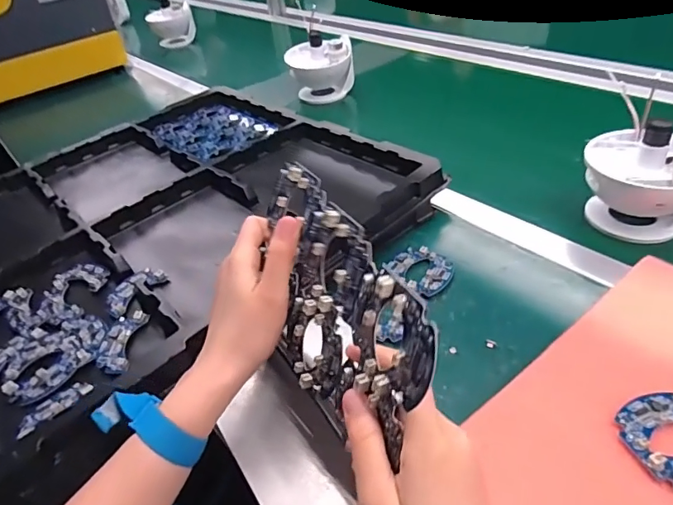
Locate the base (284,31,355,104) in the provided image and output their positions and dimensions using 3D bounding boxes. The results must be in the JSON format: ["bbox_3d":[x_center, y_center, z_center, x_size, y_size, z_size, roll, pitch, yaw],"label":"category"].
[{"bbox_3d":[-0.027,-0.338,0.897,0.124,0.118,0.079,-6,39,3],"label":"base"}]

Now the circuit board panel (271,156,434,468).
[{"bbox_3d":[-0.009,0.034,0.305,0.015,0.124,0.201,-2,30,-27],"label":"circuit board panel"}]

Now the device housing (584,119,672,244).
[{"bbox_3d":[0.325,-0.078,0.500,0.120,0.110,0.096,22,48,33],"label":"device housing"}]

